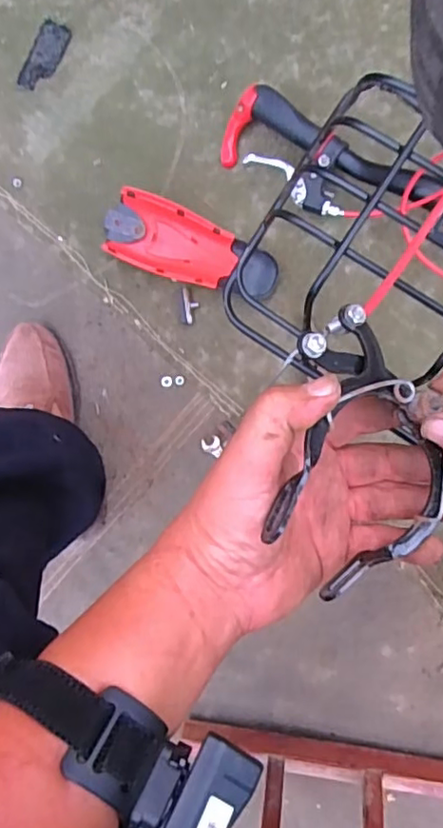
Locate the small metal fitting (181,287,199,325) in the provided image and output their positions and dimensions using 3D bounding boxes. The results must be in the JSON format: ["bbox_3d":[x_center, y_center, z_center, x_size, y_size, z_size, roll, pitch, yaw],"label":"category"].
[{"bbox_3d":[-0.036,-0.126,0.692,0.018,0.005,0.042,-7,87,7],"label":"small metal fitting"}]

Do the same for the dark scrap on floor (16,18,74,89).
[{"bbox_3d":[-0.211,-0.427,0.711,0.039,0.006,0.084,26,92,7],"label":"dark scrap on floor"}]

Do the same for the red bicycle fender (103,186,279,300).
[{"bbox_3d":[-0.037,-0.186,0.675,0.205,0.035,0.080,22,91,8],"label":"red bicycle fender"}]

